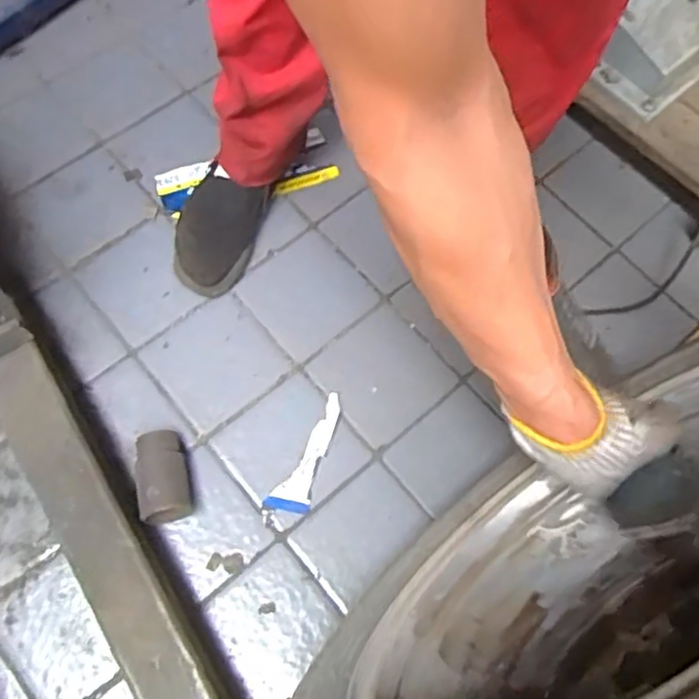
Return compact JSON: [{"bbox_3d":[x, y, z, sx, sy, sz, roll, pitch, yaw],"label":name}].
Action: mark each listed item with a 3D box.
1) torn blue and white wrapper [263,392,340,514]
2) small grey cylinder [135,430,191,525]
[{"bbox_3d":[-0.049,0.128,0.825,0.048,0.004,0.159,22,68,6],"label":"torn blue and white wrapper"},{"bbox_3d":[-0.218,0.147,0.776,0.055,0.056,0.103,-9,68,-6],"label":"small grey cylinder"}]

